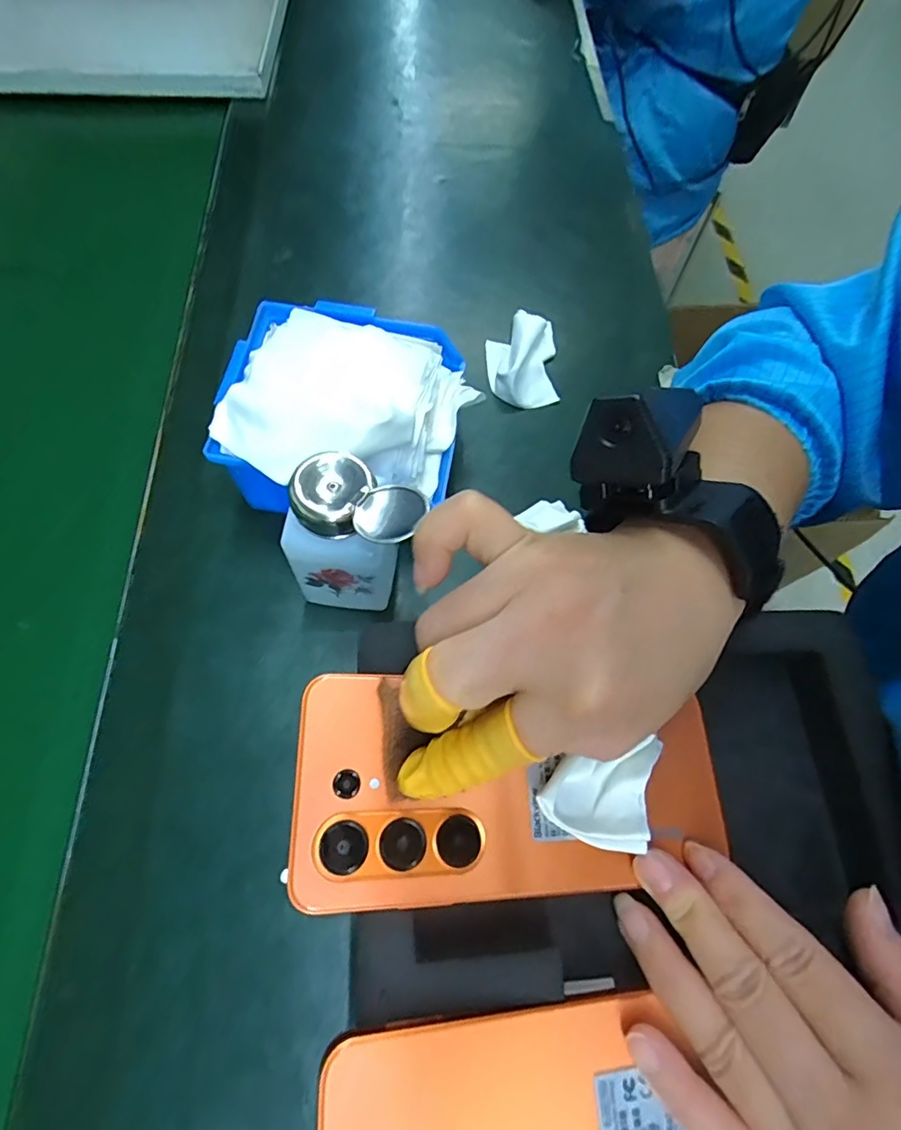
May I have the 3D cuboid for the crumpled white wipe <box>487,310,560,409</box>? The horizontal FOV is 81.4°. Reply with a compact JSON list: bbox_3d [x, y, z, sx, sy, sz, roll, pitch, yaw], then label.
[{"bbox_3d":[0.057,-0.164,0.402,0.052,0.025,0.085,4,67,-1],"label":"crumpled white wipe"}]

